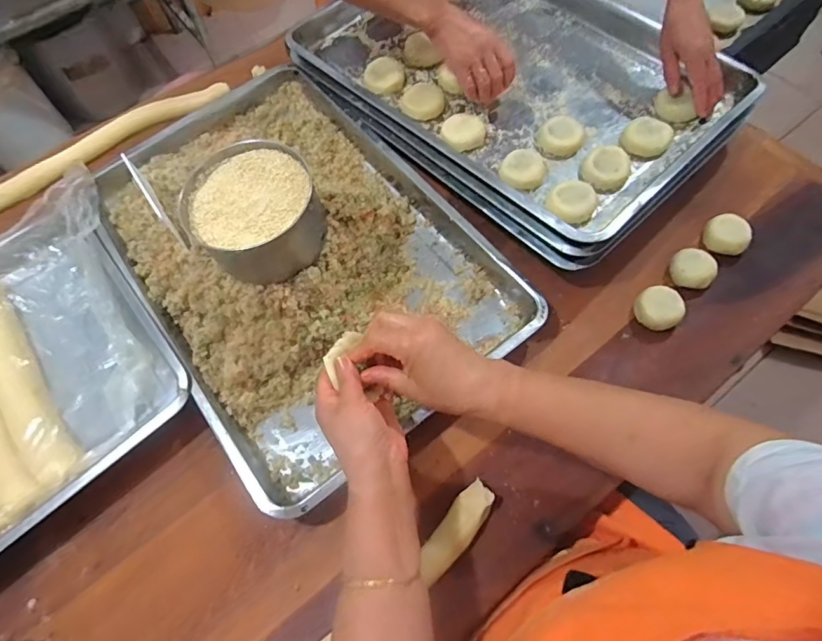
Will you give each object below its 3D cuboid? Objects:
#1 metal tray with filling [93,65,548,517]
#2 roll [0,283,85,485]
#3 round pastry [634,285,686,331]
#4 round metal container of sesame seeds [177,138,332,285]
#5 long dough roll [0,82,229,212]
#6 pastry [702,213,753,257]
[{"bbox_3d":[-0.162,-0.115,0.625,0.391,0.084,0.600,-36,67,-13],"label":"metal tray with filling"},{"bbox_3d":[-0.486,0.069,0.591,0.058,0.030,0.309,-37,67,-13],"label":"roll"},{"bbox_3d":[0.304,-0.014,0.593,0.054,0.032,0.051,40,73,21],"label":"round pastry"},{"bbox_3d":[-0.171,-0.118,0.537,0.138,0.074,0.136,40,73,21],"label":"round metal container of sesame seeds"},{"bbox_3d":[-0.530,-0.276,0.785,0.489,0.038,0.060,-31,66,-11],"label":"long dough roll"},{"bbox_3d":[0.412,-0.109,0.636,0.054,0.040,0.052,-1,67,2],"label":"pastry"}]

